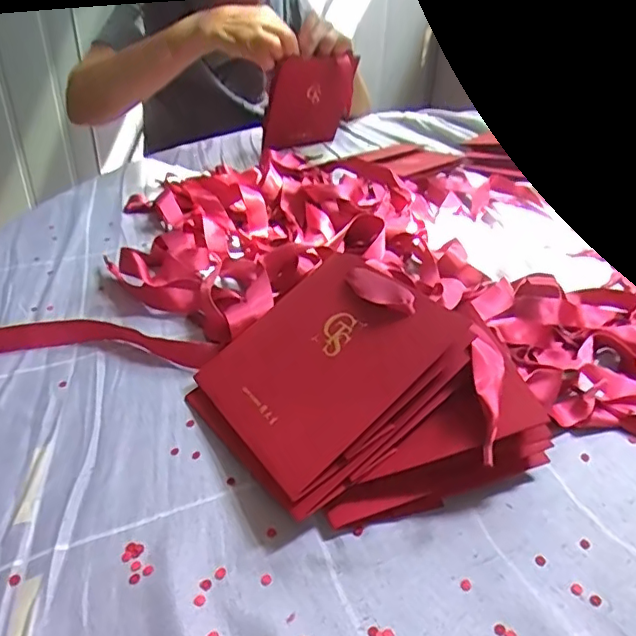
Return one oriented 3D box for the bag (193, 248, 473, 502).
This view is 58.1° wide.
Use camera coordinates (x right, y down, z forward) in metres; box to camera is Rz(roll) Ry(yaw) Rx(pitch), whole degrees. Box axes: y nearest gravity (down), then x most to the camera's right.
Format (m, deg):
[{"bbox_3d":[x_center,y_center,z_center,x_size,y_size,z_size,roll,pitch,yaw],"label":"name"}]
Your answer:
[{"bbox_3d":[0.000,0.022,0.364,0.140,0.008,0.141,-43,39,-9],"label":"bag"}]

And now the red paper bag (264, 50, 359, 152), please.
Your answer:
[{"bbox_3d":[-0.010,-0.316,0.844,0.164,0.131,0.017,-24,53,-37],"label":"red paper bag"}]

